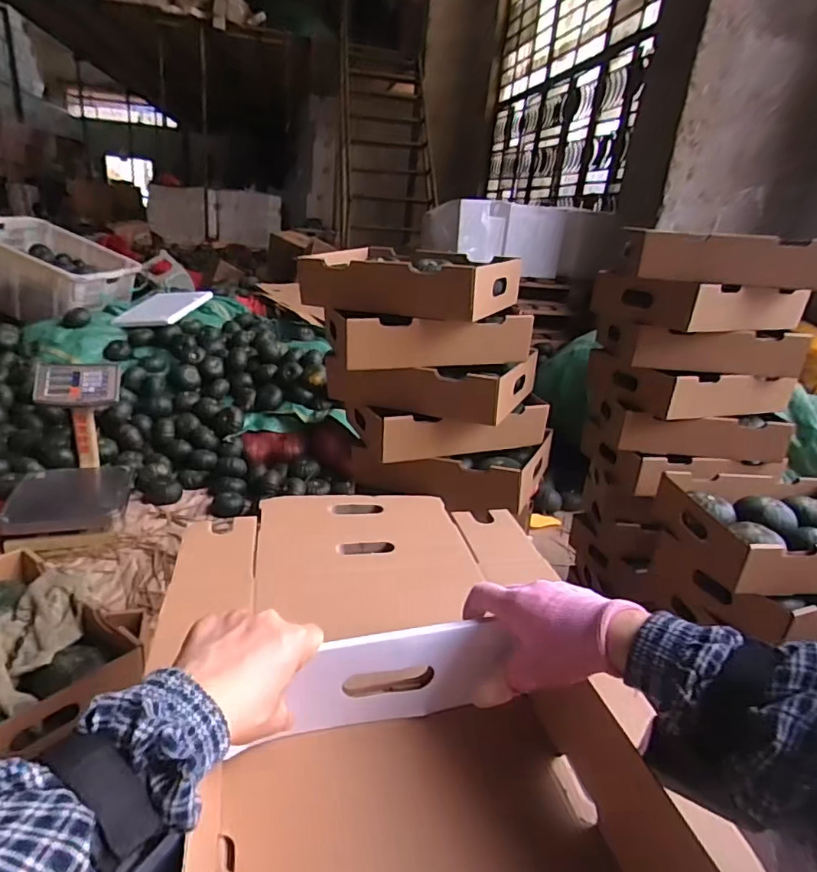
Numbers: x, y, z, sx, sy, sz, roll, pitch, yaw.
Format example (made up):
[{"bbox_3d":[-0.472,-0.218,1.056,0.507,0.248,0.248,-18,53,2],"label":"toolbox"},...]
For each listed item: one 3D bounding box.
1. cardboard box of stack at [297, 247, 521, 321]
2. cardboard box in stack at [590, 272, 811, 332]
[{"bbox_3d":[0.010,-0.286,1.019,0.343,0.091,0.242,18,25,27],"label":"cardboard box of stack"},{"bbox_3d":[0.572,-0.277,1.128,0.306,0.084,0.264,-4,24,-23],"label":"cardboard box in stack"}]

